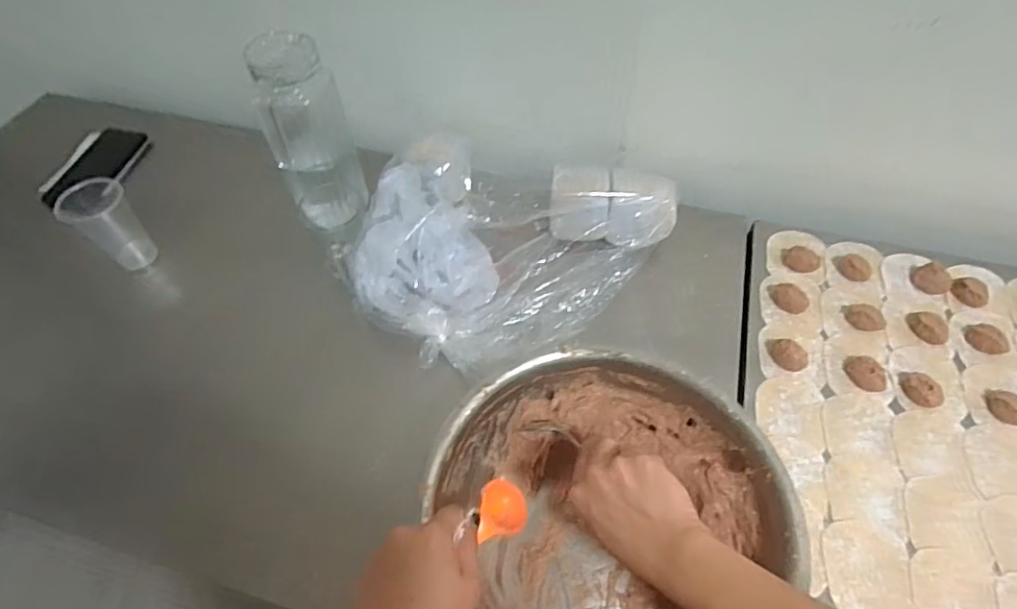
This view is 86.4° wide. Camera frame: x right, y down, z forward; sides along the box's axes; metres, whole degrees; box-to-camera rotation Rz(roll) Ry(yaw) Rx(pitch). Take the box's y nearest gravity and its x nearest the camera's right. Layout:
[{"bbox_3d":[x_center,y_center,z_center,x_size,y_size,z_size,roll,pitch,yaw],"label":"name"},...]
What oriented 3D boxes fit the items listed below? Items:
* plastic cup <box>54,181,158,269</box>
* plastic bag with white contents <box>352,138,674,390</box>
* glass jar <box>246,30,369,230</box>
[{"bbox_3d":[-0.511,-0.100,0.699,0.069,0.116,0.072,36,63,24],"label":"plastic cup"},{"bbox_3d":[-0.011,-0.093,0.679,0.317,0.104,0.364,36,63,24],"label":"plastic bag with white contents"},{"bbox_3d":[-0.231,-0.197,0.641,0.087,0.226,0.089,-1,55,2],"label":"glass jar"}]

